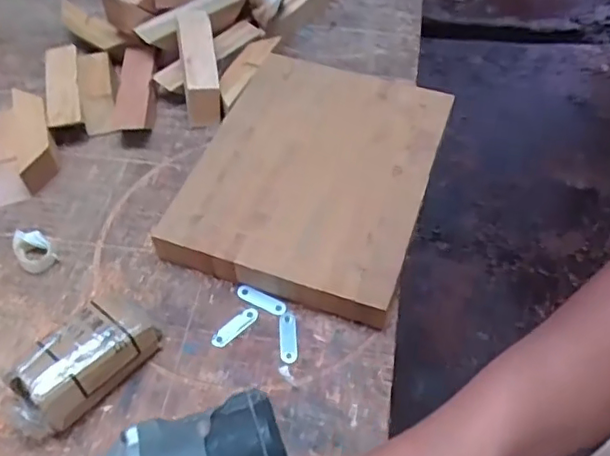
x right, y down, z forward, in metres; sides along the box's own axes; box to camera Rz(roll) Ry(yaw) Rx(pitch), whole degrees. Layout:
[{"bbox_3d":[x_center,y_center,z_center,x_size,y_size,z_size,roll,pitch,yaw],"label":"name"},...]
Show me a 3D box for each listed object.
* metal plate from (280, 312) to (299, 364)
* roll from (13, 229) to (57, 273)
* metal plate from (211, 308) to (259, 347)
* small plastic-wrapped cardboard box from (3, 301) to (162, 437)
[{"bbox_3d":[-0.016,0.108,0.591,0.018,0.005,0.054,7,51,-12],"label":"metal plate"},{"bbox_3d":[-0.297,0.024,0.643,0.036,0.021,0.051,-29,57,-22],"label":"roll"},{"bbox_3d":[-0.071,0.100,0.599,0.017,0.004,0.055,37,59,25],"label":"metal plate"},{"bbox_3d":[-0.206,0.125,0.549,0.074,0.051,0.137,35,58,24],"label":"small plastic-wrapped cardboard box"}]

